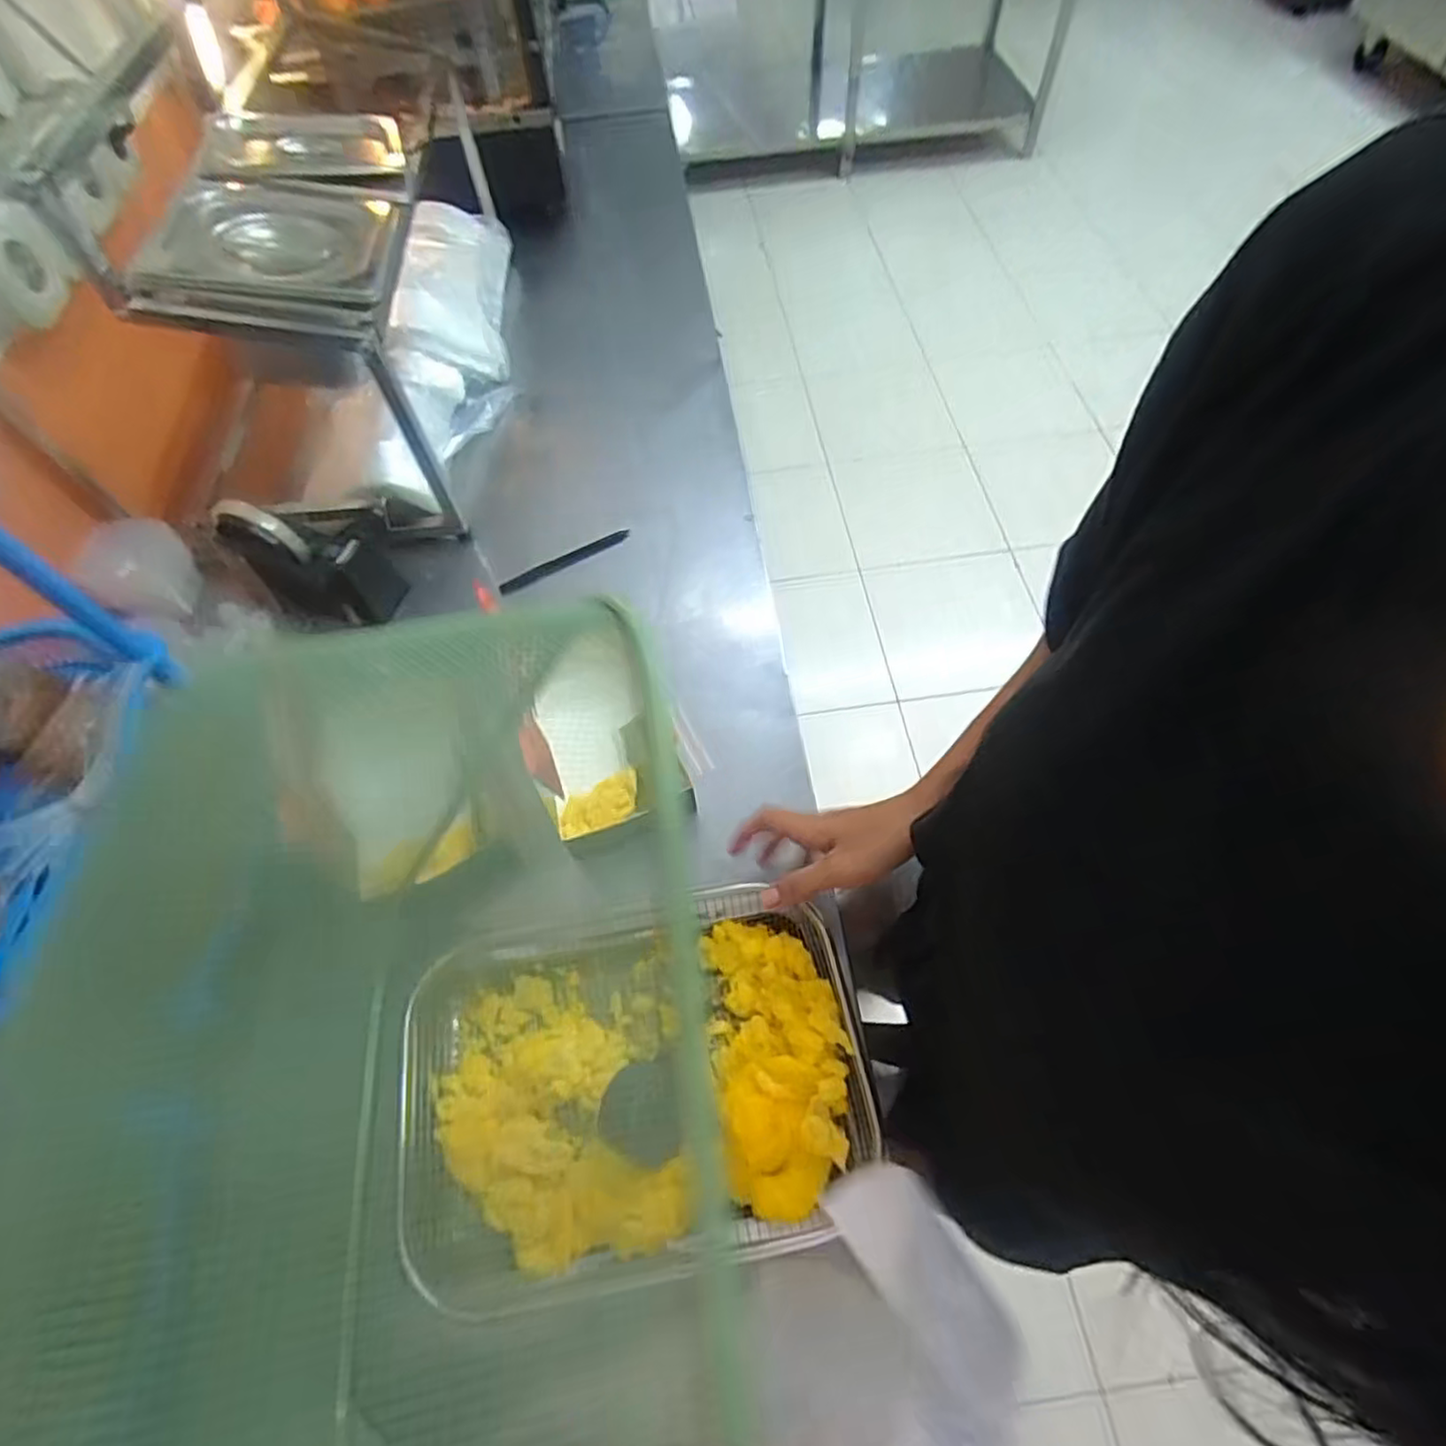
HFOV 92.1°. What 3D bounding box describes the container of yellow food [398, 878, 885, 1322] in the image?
[{"bbox_3d":[-0.060,0.230,0.468,0.294,0.065,0.226,-11,61,-4],"label":"container of yellow food"}]

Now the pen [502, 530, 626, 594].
[{"bbox_3d":[-0.169,-0.175,0.747,0.149,0.010,0.016,-27,63,-12],"label":"pen"}]

